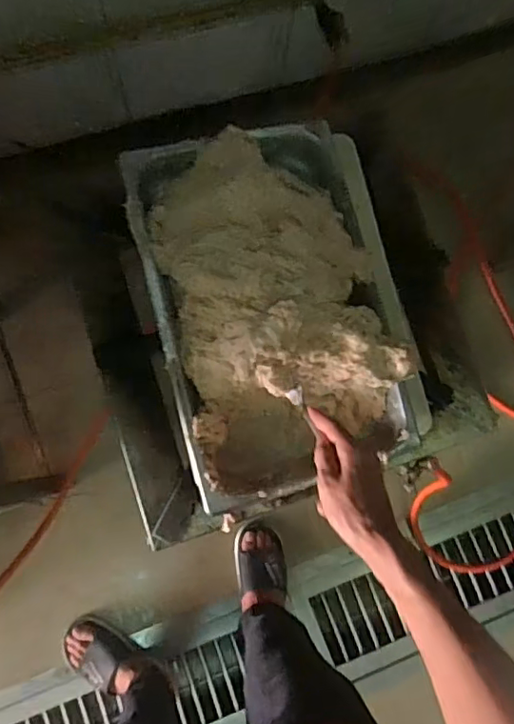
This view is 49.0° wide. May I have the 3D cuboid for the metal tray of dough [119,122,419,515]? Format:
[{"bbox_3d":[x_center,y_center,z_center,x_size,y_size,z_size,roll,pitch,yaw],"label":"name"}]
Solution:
[{"bbox_3d":[0.022,-0.092,0.802,0.330,0.204,0.492,-15,83,-7],"label":"metal tray of dough"}]

